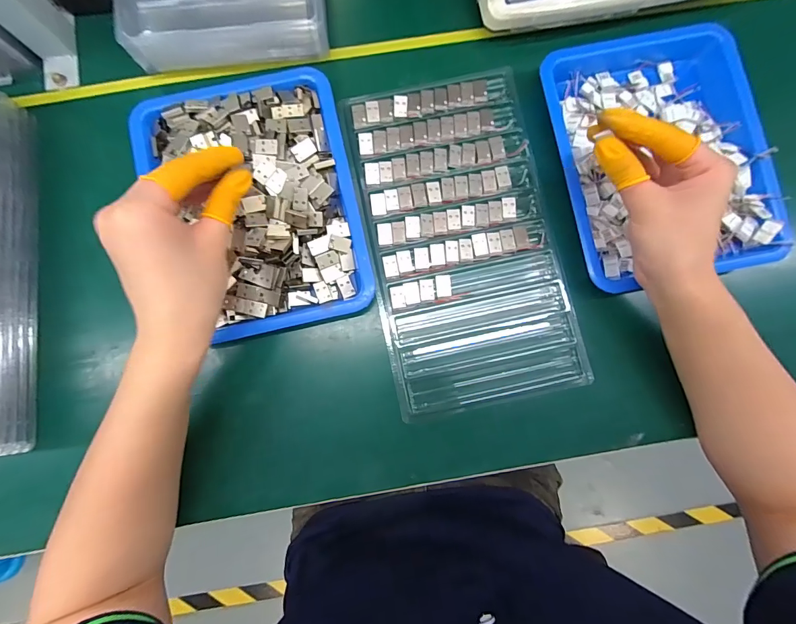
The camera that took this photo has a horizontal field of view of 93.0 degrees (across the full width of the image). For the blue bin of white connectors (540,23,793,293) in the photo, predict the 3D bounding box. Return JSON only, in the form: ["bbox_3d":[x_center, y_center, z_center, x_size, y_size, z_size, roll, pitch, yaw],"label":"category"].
[{"bbox_3d":[0.221,-0.140,0.331,0.167,0.050,0.226,-12,85,-9],"label":"blue bin of white connectors"}]

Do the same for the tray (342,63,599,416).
[{"bbox_3d":[0.055,-0.063,0.332,0.156,0.021,0.287,-11,85,-9],"label":"tray"}]

